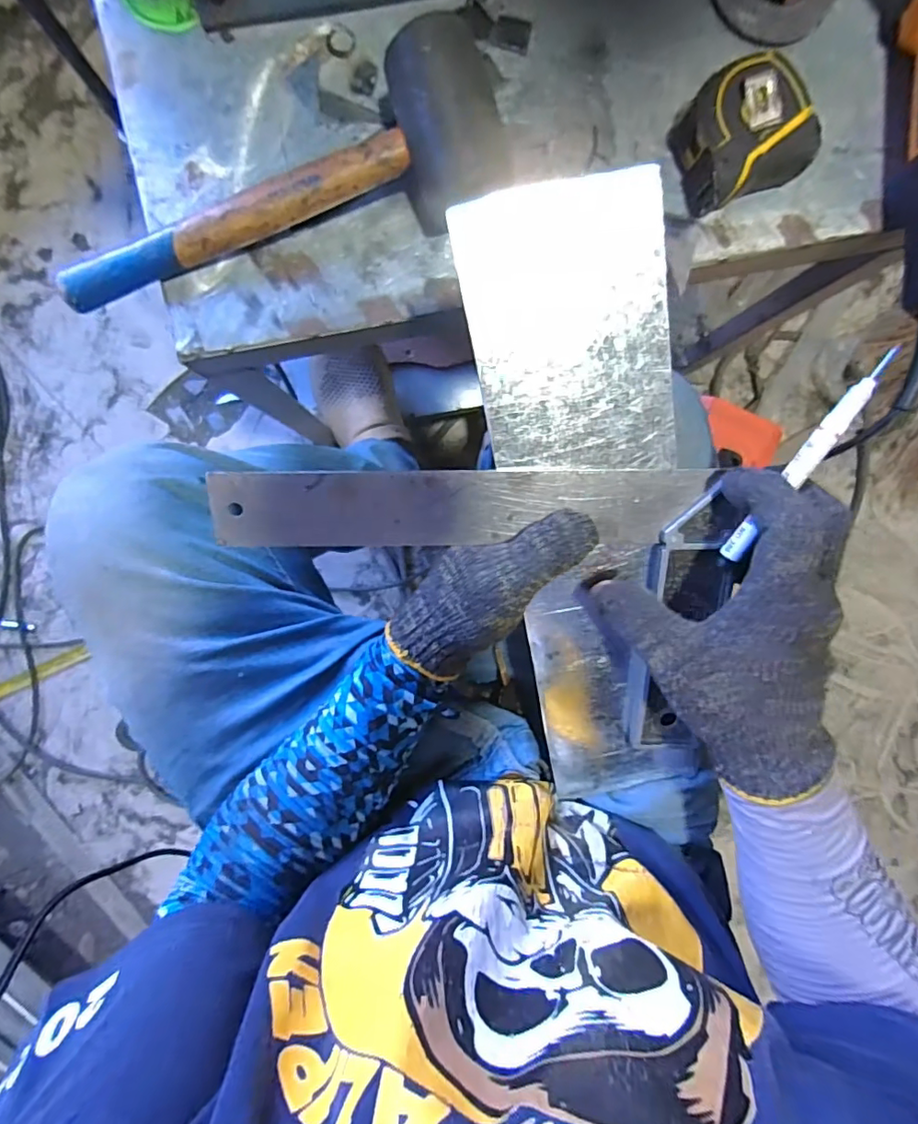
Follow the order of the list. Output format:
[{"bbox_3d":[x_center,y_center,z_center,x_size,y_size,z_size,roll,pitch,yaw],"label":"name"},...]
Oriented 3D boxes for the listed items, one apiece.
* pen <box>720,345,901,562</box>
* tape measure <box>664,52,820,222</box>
[{"bbox_3d":[0.175,-0.050,0.277,0.009,0.011,0.118,26,116,-5],"label":"pen"},{"bbox_3d":[0.194,-0.295,0.372,0.081,0.040,0.081,-22,96,-1],"label":"tape measure"}]

